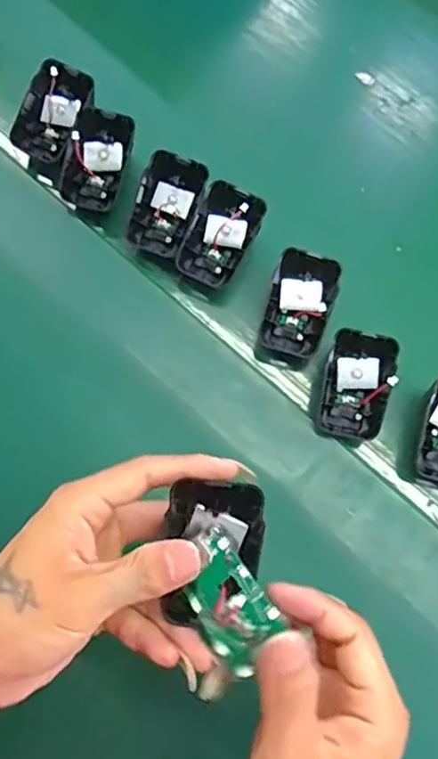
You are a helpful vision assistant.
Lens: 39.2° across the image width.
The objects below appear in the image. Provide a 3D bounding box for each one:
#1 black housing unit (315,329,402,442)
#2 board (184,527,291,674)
[{"bbox_3d":[0.091,0.005,0.405,0.044,0.029,0.064,13,71,0],"label":"black housing unit"},{"bbox_3d":[0.004,0.101,0.278,0.032,0.008,0.056,-35,78,-11],"label":"board"}]

